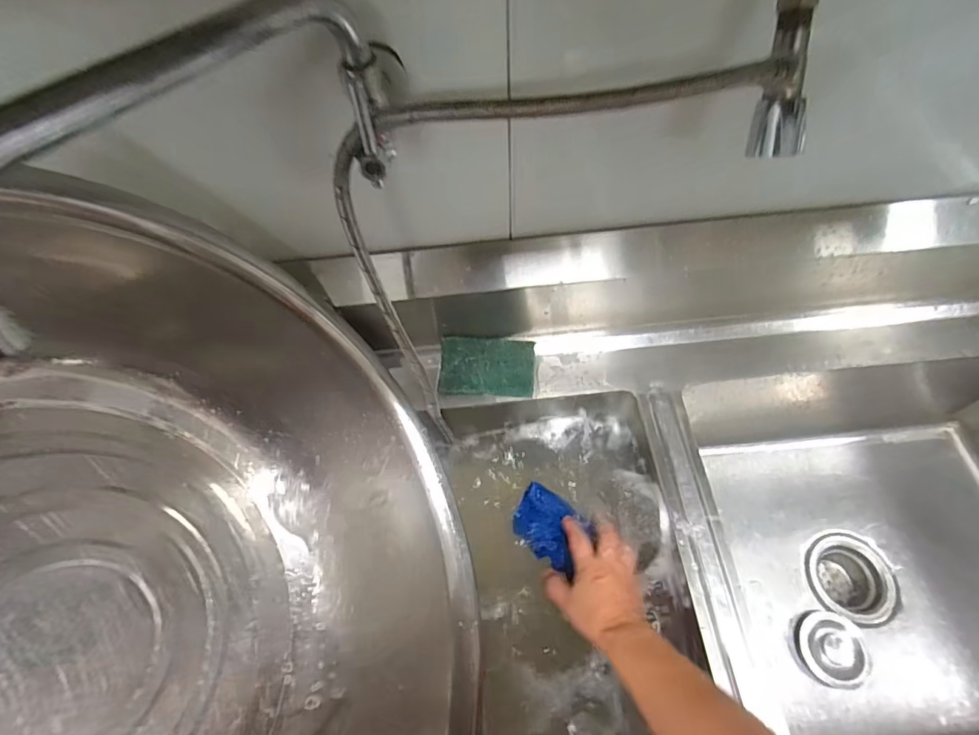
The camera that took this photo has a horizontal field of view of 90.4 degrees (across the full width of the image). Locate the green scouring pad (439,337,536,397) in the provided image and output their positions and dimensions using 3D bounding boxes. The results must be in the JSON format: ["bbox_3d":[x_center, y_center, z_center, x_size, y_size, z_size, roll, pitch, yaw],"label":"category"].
[{"bbox_3d":[-0.003,-0.001,0.589,0.112,0.013,0.071,2,68,3],"label":"green scouring pad"}]

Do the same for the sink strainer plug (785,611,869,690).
[{"bbox_3d":[0.431,0.354,0.612,0.088,0.023,0.079,8,61,8],"label":"sink strainer plug"}]

